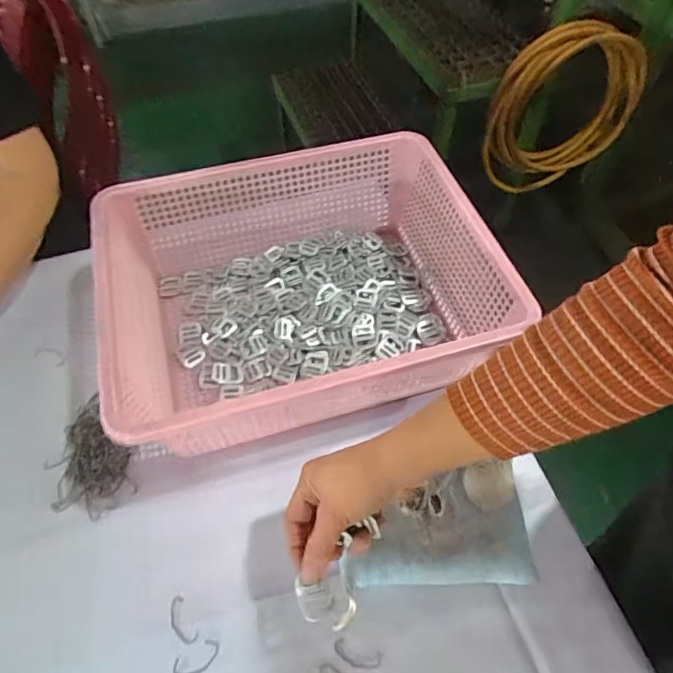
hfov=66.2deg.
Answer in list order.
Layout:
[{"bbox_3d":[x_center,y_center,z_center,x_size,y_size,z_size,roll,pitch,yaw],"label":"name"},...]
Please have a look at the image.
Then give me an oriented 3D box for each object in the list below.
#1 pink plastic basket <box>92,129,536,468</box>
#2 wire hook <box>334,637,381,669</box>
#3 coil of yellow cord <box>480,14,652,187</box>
[{"bbox_3d":[-0.037,-0.049,0.535,0.380,0.122,0.298,-15,58,-7],"label":"pink plastic basket"},{"bbox_3d":[0.016,0.254,0.411,0.038,0.004,0.015,15,59,12],"label":"wire hook"},{"bbox_3d":[0.522,-0.528,1.194,0.359,0.379,0.093,-12,56,-7],"label":"coil of yellow cord"}]

